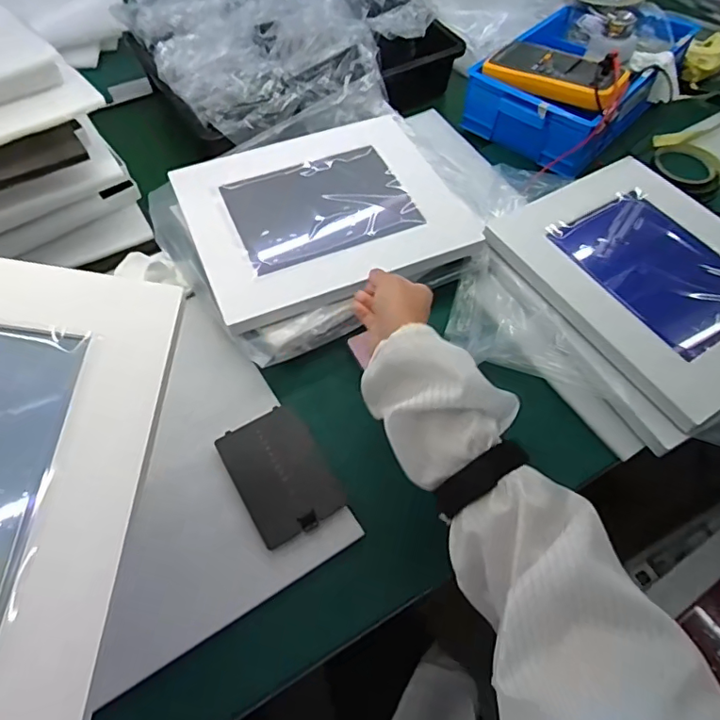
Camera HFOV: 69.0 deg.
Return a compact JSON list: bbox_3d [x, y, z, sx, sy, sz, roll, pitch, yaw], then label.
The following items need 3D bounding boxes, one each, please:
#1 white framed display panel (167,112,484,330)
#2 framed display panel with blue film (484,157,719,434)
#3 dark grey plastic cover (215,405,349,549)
[{"bbox_3d":[-0.040,-0.178,0.615,0.303,0.017,0.251,-19,61,-13],"label":"white framed display panel"},{"bbox_3d":[0.333,-0.100,0.597,0.233,0.028,0.307,-32,63,-11],"label":"framed display panel with blue film"},{"bbox_3d":[-0.073,0.105,0.498,0.087,0.013,0.118,-27,63,-17],"label":"dark grey plastic cover"}]

